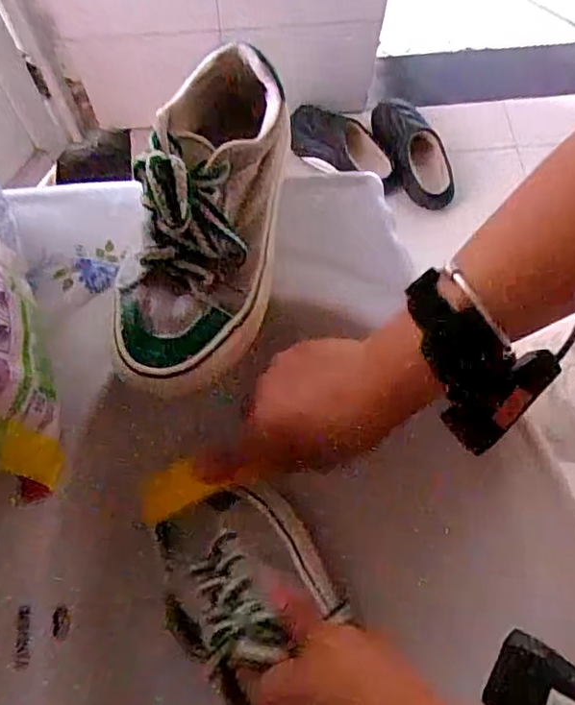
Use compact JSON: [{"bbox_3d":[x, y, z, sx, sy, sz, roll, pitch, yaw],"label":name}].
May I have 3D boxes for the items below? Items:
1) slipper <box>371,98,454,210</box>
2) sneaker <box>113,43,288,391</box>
[{"bbox_3d":[0.282,-0.438,1.261,0.114,0.055,0.259,-32,95,-12],"label":"slipper"},{"bbox_3d":[-0.050,-0.089,0.361,0.091,0.079,0.221,14,71,4],"label":"sneaker"}]

